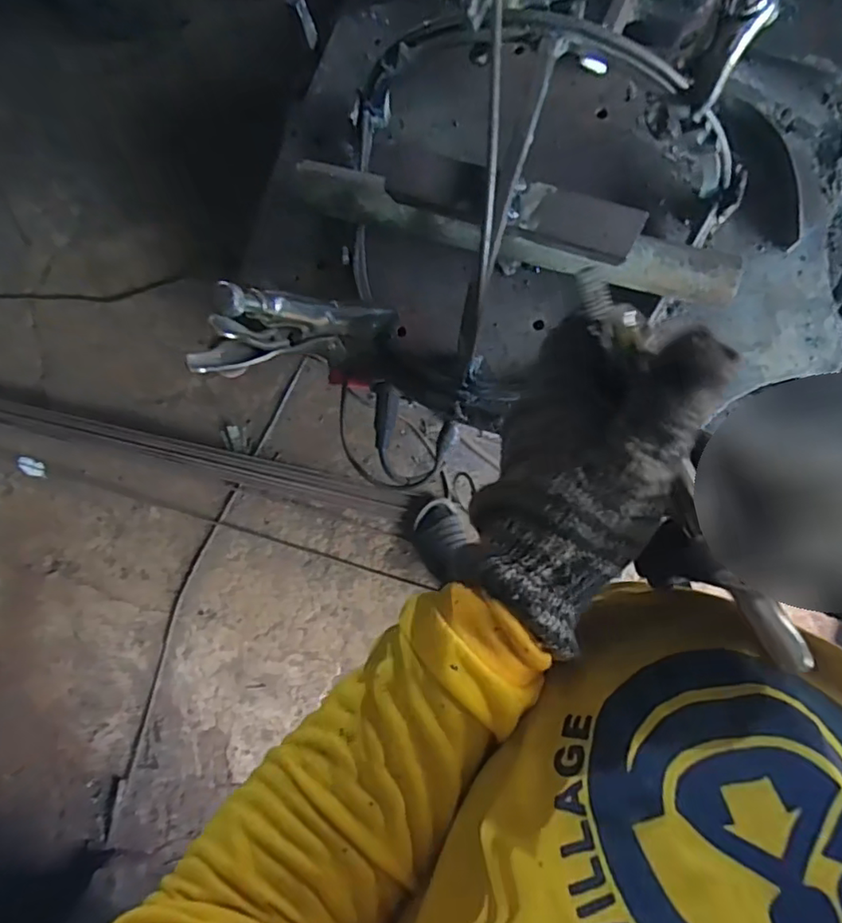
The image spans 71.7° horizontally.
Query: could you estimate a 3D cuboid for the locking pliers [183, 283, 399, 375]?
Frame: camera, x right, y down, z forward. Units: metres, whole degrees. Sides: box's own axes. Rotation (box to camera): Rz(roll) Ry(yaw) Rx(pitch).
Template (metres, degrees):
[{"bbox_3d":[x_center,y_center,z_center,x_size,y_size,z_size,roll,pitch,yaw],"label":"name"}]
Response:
[{"bbox_3d":[-0.057,-0.068,0.320,0.047,0.179,0.024,-18,92,22],"label":"locking pliers"}]

